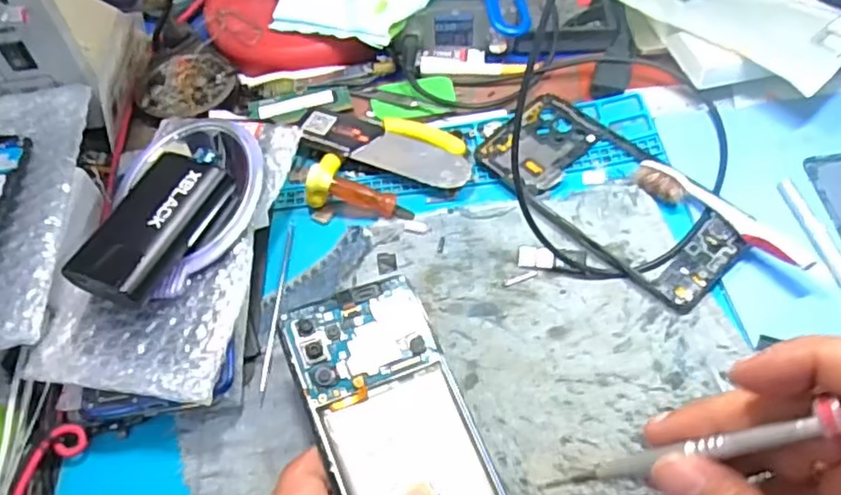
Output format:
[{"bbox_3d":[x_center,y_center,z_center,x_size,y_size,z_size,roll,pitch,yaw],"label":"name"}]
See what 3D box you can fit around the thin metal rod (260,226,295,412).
[{"bbox_3d":[-0.079,0.030,0.355,0.004,0.004,0.115,-1,57,4],"label":"thin metal rod"}]

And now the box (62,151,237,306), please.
[{"bbox_3d":[-0.138,-0.010,0.329,0.046,0.024,0.087,18,59,15],"label":"box"}]

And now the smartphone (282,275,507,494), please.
[{"bbox_3d":[-0.008,0.088,0.289,0.067,0.005,0.152,-19,70,-21],"label":"smartphone"}]

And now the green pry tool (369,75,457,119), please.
[{"bbox_3d":[-0.005,-0.102,0.433,0.056,0.009,0.045,-9,49,3],"label":"green pry tool"}]

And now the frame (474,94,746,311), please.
[{"bbox_3d":[0.109,-0.034,0.379,0.072,0.009,0.158,-39,62,-19],"label":"frame"}]

